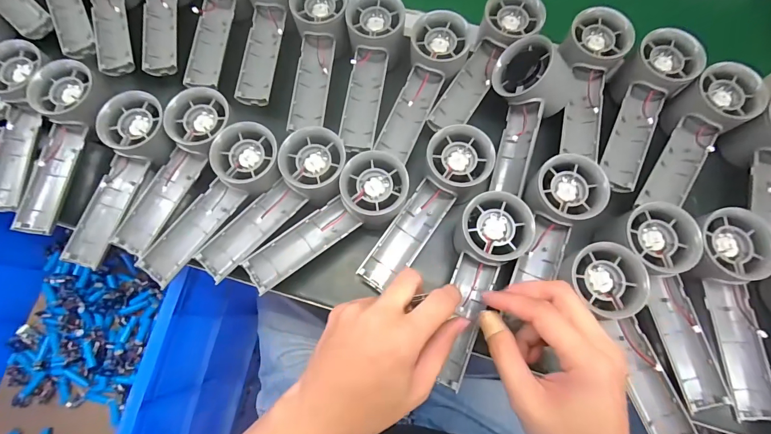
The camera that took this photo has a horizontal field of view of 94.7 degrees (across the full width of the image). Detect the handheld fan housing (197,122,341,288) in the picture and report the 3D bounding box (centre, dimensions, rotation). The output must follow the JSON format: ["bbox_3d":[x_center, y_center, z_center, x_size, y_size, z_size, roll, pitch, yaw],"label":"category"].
[{"bbox_3d":[-0.097,-0.010,0.314,0.155,0.027,0.056,-45,78,2],"label":"handheld fan housing"}]

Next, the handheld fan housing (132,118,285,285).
[{"bbox_3d":[-0.152,-0.011,0.313,0.053,0.027,0.156,39,91,10],"label":"handheld fan housing"}]

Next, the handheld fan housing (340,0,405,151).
[{"bbox_3d":[-0.012,-0.140,0.340,0.058,0.032,0.152,3,74,1],"label":"handheld fan housing"}]

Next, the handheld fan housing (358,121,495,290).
[{"bbox_3d":[0.035,-0.006,0.311,0.057,0.032,0.158,37,93,10],"label":"handheld fan housing"}]

